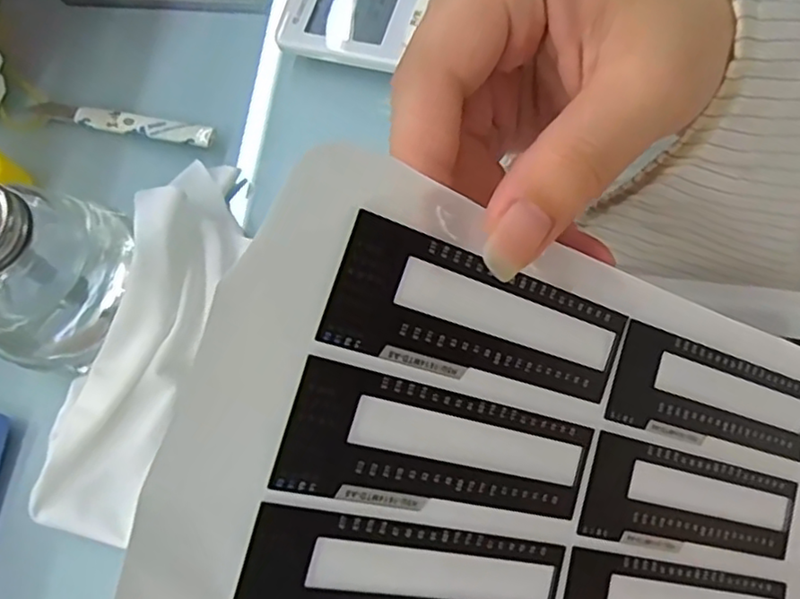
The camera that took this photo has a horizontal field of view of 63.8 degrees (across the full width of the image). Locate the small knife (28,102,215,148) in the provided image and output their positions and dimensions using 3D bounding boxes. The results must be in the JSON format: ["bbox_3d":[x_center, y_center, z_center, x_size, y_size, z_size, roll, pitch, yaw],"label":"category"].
[{"bbox_3d":[-0.148,-0.093,0.342,0.102,0.013,0.012,12,74,6],"label":"small knife"}]

